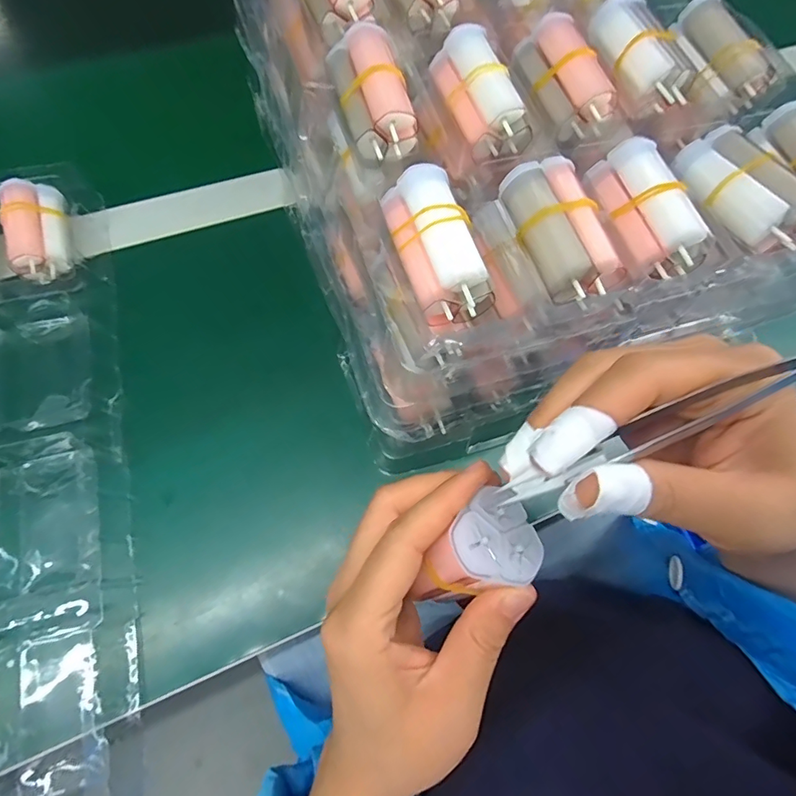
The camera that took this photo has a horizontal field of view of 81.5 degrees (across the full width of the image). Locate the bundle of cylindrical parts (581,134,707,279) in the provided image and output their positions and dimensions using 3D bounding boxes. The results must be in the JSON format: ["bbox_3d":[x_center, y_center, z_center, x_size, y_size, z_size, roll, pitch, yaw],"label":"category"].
[{"bbox_3d":[0.119,-0.090,0.219,0.024,0.027,0.067,-20,66,-13],"label":"bundle of cylindrical parts"}]

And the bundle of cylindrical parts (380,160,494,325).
[{"bbox_3d":[0.016,-0.066,0.202,0.029,0.020,0.070,-19,79,-12],"label":"bundle of cylindrical parts"}]

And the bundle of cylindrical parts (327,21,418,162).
[{"bbox_3d":[-0.013,-0.153,0.233,0.032,0.023,0.068,-17,83,-12],"label":"bundle of cylindrical parts"}]

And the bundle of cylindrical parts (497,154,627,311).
[{"bbox_3d":[0.074,-0.077,0.211,0.032,0.017,0.068,-20,78,-13],"label":"bundle of cylindrical parts"}]

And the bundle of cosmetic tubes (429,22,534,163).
[{"bbox_3d":[0.042,-0.160,0.243,0.029,0.026,0.070,-24,83,-15],"label":"bundle of cosmetic tubes"}]

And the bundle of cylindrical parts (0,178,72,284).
[{"bbox_3d":[-0.241,-0.113,0.308,0.031,0.024,0.070,-12,80,-9],"label":"bundle of cylindrical parts"}]

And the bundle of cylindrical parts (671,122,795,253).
[{"bbox_3d":[0.166,-0.101,0.222,0.025,0.022,0.067,-17,72,-12],"label":"bundle of cylindrical parts"}]

